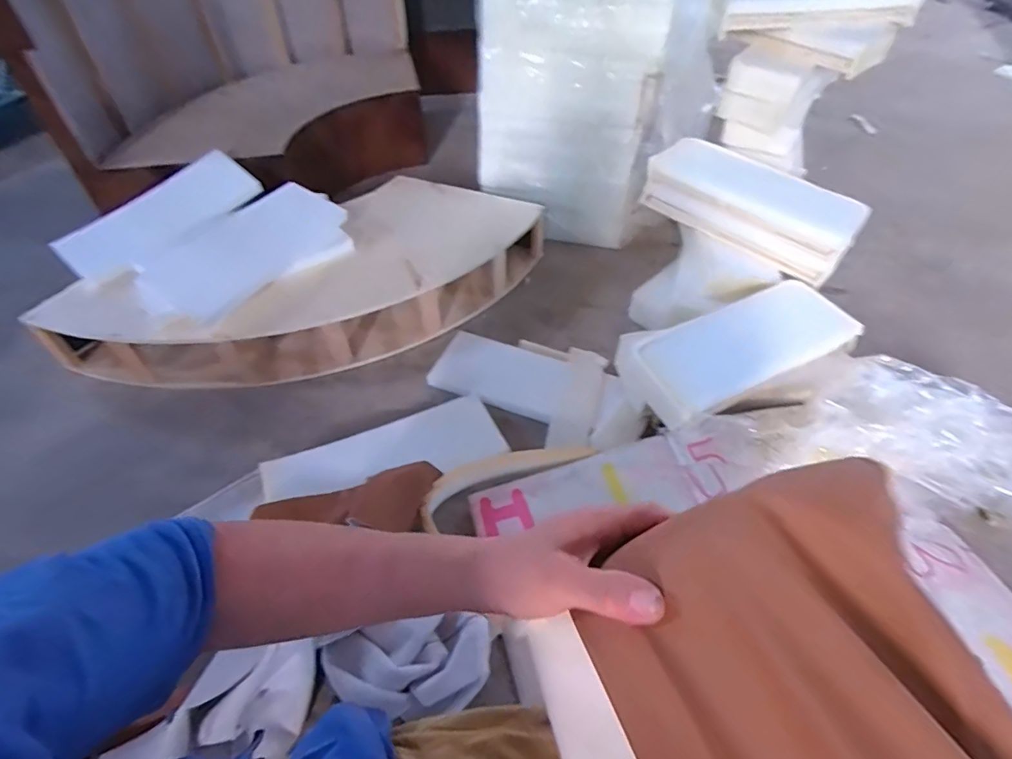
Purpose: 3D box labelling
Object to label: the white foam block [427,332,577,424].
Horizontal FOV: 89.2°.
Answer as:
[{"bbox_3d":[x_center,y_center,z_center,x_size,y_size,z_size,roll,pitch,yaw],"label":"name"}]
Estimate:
[{"bbox_3d":[-0.011,-0.009,1.116,0.303,0.024,0.149,19,69,22],"label":"white foam block"}]

